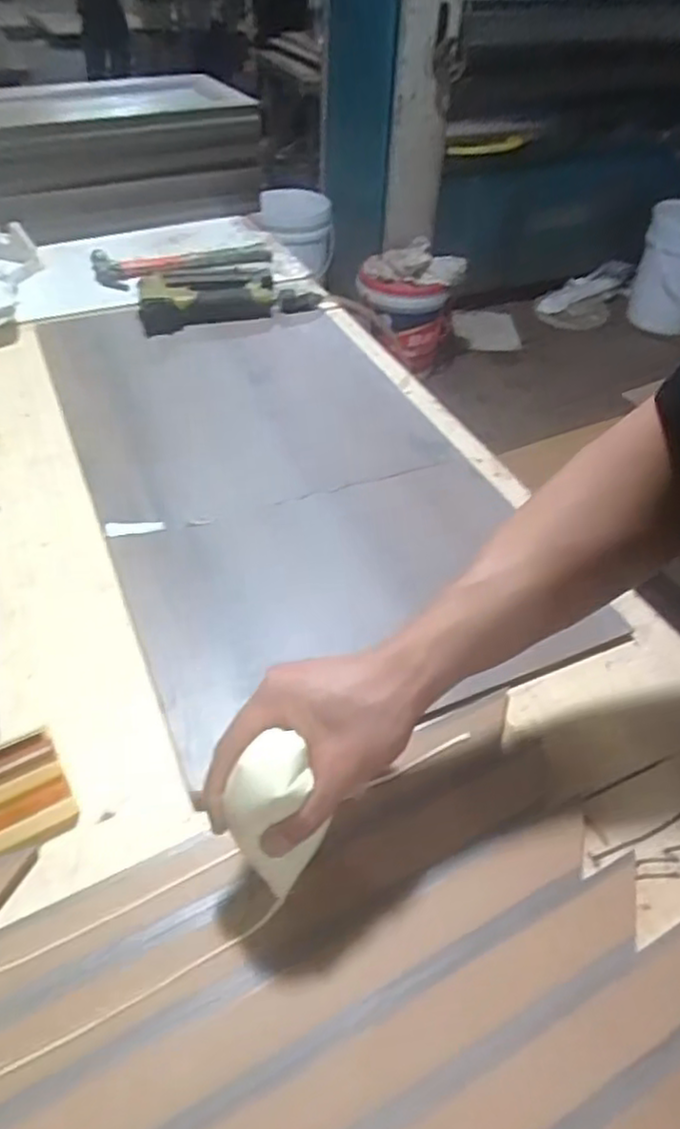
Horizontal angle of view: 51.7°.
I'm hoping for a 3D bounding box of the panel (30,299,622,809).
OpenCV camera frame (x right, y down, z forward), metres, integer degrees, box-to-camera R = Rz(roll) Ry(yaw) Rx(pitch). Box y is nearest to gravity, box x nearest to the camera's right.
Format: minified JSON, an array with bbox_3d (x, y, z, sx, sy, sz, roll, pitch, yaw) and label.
[{"bbox_3d":[-0.076,-0.126,0.735,0.362,0.014,0.700,-17,48,-19],"label":"panel"}]

